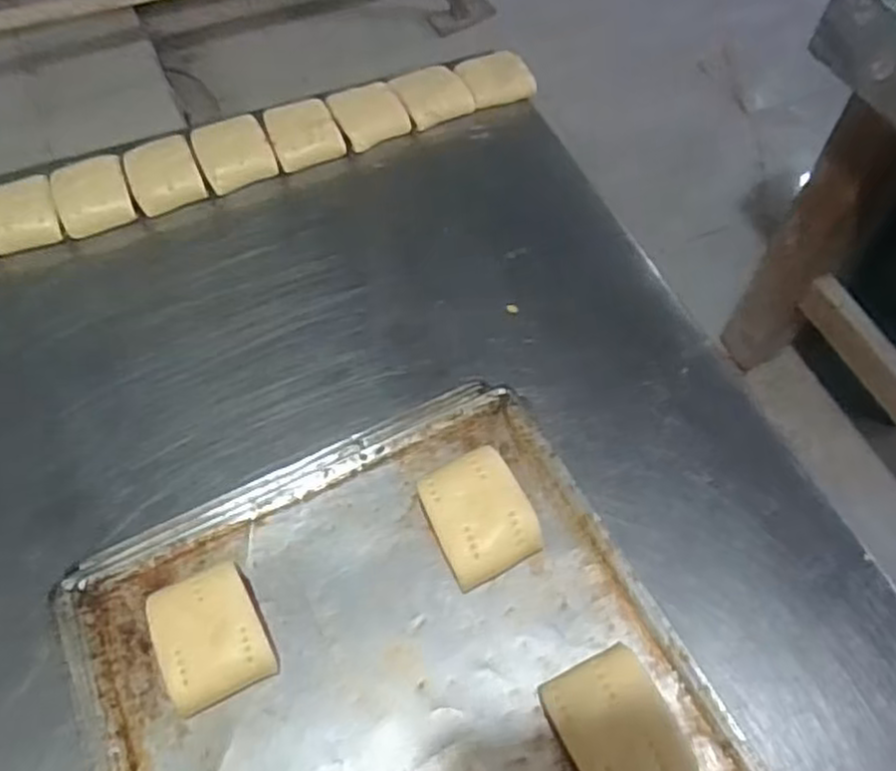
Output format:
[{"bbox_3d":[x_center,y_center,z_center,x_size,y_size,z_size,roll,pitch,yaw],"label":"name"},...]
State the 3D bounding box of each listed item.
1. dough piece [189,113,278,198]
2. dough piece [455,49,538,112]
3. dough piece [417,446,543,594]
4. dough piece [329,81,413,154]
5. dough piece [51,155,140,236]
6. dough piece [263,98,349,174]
[{"bbox_3d":[-0.210,-0.228,0.734,0.066,0.030,0.084,-20,62,-13],"label":"dough piece"},{"bbox_3d":[0.053,-0.325,0.792,0.076,0.023,0.063,-23,59,-12],"label":"dough piece"},{"bbox_3d":[0.020,0.084,0.486,0.062,0.026,0.077,-24,59,-12],"label":"dough piece"},{"bbox_3d":[-0.081,-0.274,0.759,0.068,0.030,0.068,-27,60,-14],"label":"dough piece"},{"bbox_3d":[-0.335,-0.181,0.707,0.064,0.030,0.078,-18,62,-12],"label":"dough piece"},{"bbox_3d":[-0.143,-0.250,0.745,0.066,0.028,0.074,-19,58,-9],"label":"dough piece"}]

